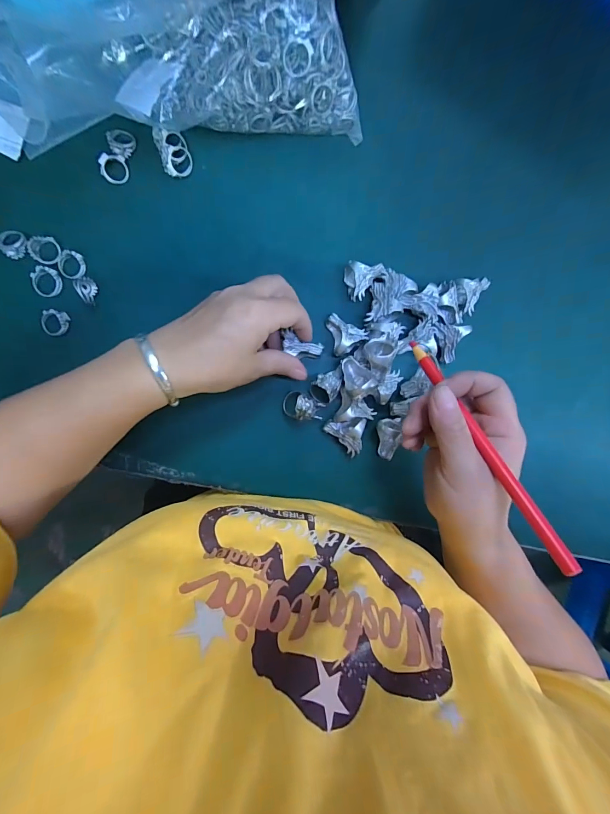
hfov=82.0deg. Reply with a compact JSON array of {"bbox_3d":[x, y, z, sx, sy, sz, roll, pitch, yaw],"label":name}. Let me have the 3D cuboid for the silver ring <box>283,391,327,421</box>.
[{"bbox_3d":[-0.001,0.000,0.315,0.037,0.025,0.023,15,93,-8],"label":"silver ring"}]

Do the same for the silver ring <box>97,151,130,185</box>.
[{"bbox_3d":[-0.158,-0.197,0.291,0.021,0.004,0.021,-10,112,-26],"label":"silver ring"}]

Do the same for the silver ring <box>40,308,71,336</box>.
[{"bbox_3d":[-0.211,-0.071,0.296,0.021,0.006,0.021,-1,95,-7],"label":"silver ring"}]

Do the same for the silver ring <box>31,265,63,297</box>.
[{"bbox_3d":[-0.215,-0.104,0.290,0.022,0.005,0.024,-6,96,-6],"label":"silver ring"}]

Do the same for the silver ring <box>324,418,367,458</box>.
[{"bbox_3d":[0.037,0.028,0.317,0.033,0.027,0.032,-1,95,-7],"label":"silver ring"}]

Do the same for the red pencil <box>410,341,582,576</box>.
[{"bbox_3d":[0.112,0.021,0.224,0.008,0.008,0.167,-22,63,-4],"label":"red pencil"}]

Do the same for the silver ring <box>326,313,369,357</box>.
[{"bbox_3d":[0.038,-0.065,0.313,0.032,0.028,0.036,-8,96,-6],"label":"silver ring"}]

